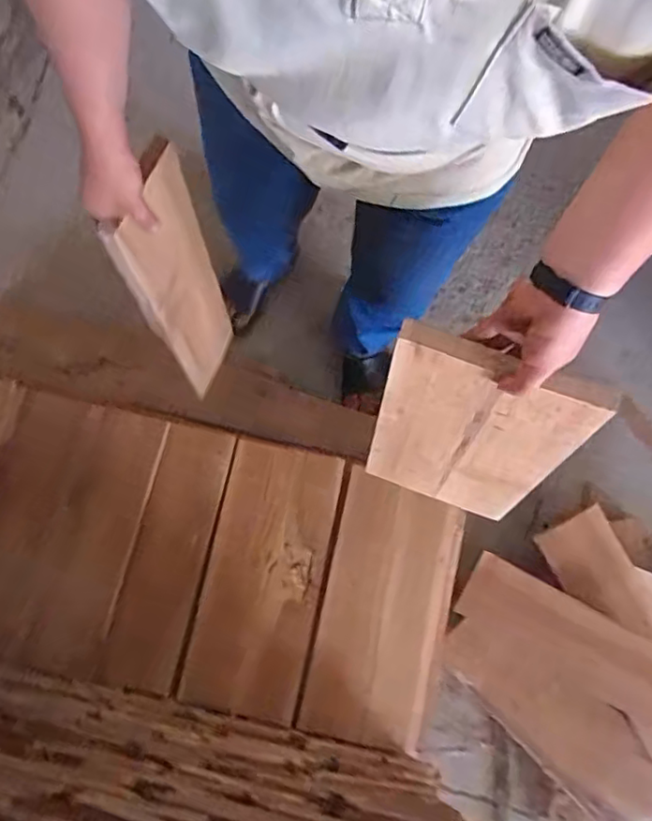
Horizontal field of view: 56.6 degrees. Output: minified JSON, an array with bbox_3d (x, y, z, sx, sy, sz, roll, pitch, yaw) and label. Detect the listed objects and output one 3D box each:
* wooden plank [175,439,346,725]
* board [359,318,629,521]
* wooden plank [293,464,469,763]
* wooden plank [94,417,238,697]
[{"bbox_3d":[-0.114,0.296,1.105,0.208,0.033,0.463,12,77,2],"label":"wooden plank"},{"bbox_3d":[0.179,0.042,0.799,0.225,0.493,0.025,21,68,9],"label":"board"},{"bbox_3d":[0.107,0.350,1.084,0.223,0.026,0.439,12,77,2],"label":"wooden plank"},{"bbox_3d":[-0.290,0.258,1.112,0.138,0.033,0.462,12,77,2],"label":"wooden plank"}]

